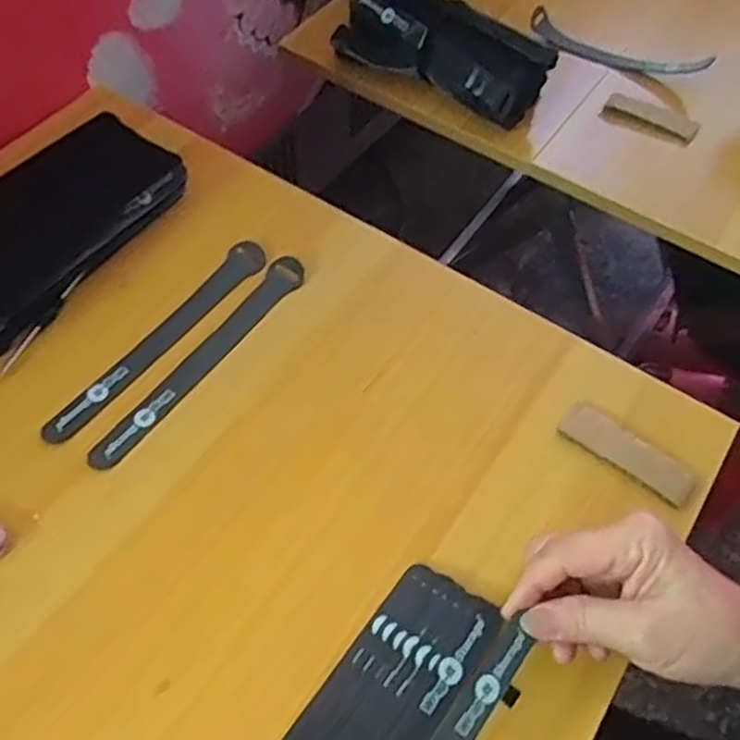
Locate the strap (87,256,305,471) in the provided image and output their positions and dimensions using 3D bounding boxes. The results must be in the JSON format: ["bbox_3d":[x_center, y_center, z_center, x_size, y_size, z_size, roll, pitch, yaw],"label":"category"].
[{"bbox_3d":[-0.110,-0.010,0.473,0.025,0.008,0.195,31,62,15],"label":"strap"}]

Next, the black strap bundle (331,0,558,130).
[{"bbox_3d":[0.065,-0.303,0.659,0.195,0.066,0.068,35,63,17],"label":"black strap bundle"}]

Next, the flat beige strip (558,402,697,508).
[{"bbox_3d":[0.162,0.051,0.441,0.084,0.010,0.027,36,63,18],"label":"flat beige strip"}]

